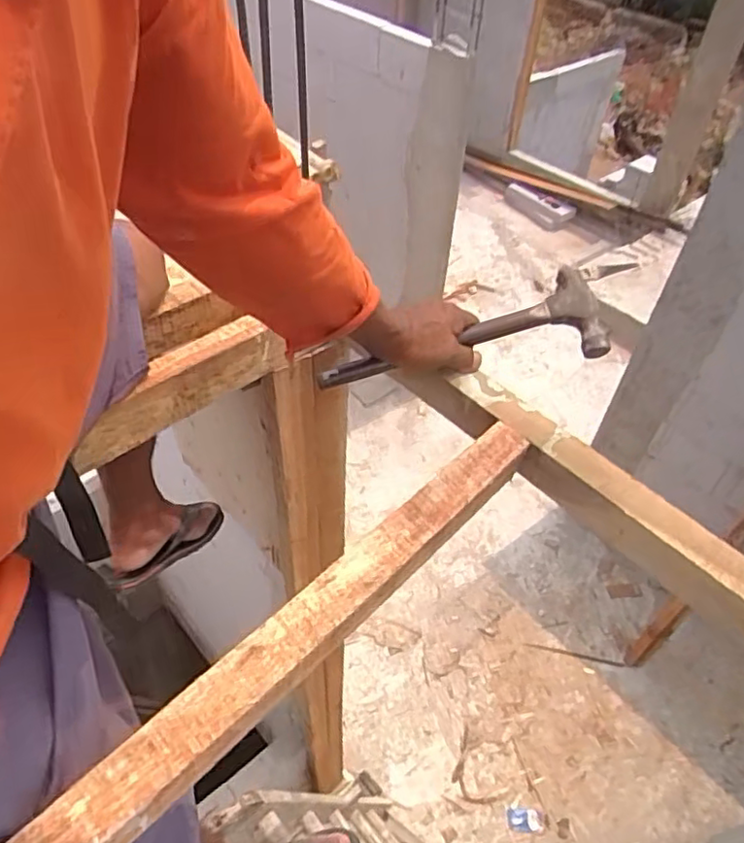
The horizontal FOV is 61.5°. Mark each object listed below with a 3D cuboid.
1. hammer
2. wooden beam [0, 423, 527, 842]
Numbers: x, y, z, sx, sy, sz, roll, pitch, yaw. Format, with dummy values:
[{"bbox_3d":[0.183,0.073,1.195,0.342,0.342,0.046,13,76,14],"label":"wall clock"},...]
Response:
[{"bbox_3d":[0.084,-0.071,0.620,0.281,0.041,0.089,-16,47,6],"label":"hammer"},{"bbox_3d":[-0.159,0.237,0.370,0.047,0.047,0.813,36,54,27],"label":"wooden beam"}]

